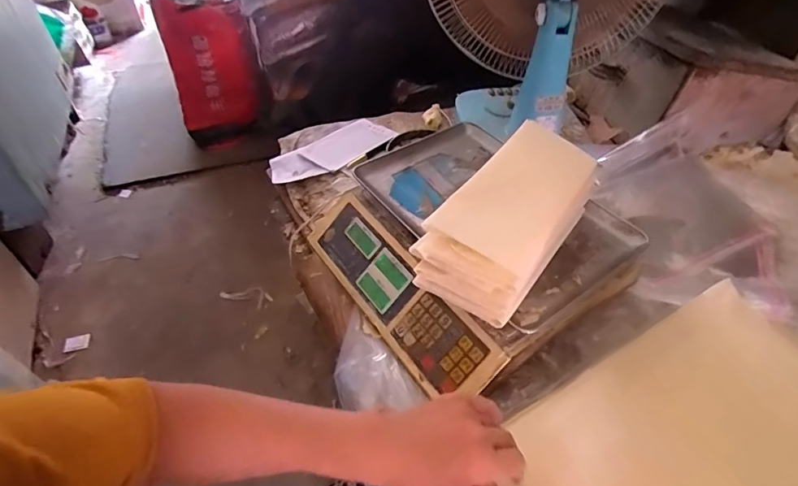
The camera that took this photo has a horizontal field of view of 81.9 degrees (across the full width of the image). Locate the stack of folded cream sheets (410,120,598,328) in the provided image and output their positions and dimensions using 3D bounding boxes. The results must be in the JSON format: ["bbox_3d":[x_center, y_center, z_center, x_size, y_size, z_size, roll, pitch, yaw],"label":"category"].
[{"bbox_3d":[0.131,-0.041,0.525,0.118,0.094,0.246,29,52,25],"label":"stack of folded cream sheets"}]

